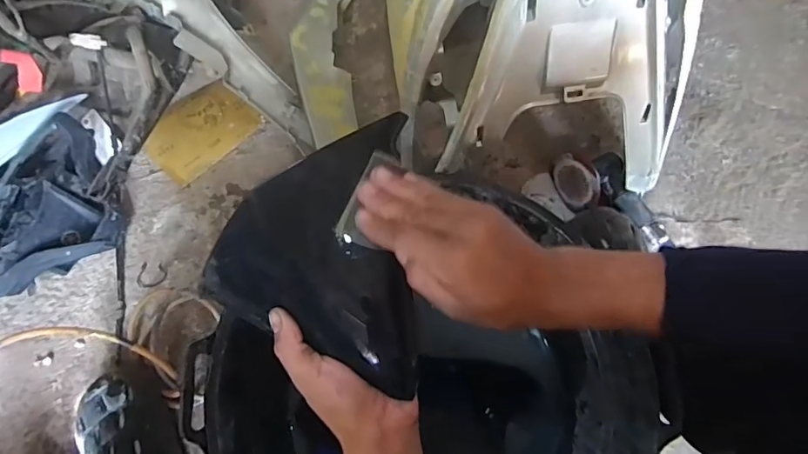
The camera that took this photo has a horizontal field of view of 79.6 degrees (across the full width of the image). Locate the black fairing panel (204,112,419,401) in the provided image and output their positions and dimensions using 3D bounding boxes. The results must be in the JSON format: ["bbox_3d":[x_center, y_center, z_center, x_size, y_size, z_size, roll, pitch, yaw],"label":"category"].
[{"bbox_3d":[-0.063,0.007,0.363,0.156,0.054,0.194,5,66,3],"label":"black fairing panel"}]

